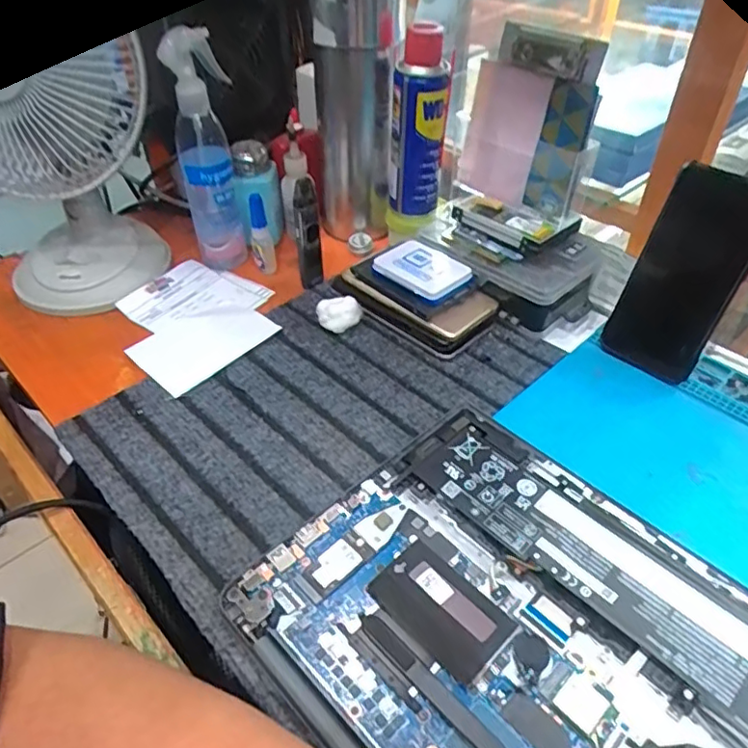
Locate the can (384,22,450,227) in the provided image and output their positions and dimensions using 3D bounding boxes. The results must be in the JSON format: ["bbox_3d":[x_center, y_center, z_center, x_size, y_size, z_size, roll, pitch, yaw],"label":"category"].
[{"bbox_3d":[0.041,-0.230,0.572,0.055,0.178,0.043,-3,43,-3],"label":"can"}]

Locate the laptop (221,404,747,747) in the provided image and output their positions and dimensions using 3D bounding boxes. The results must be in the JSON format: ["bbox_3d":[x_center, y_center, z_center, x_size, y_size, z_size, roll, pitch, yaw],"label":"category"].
[{"bbox_3d":[0.115,0.162,0.312,0.228,0.015,0.352,-34,51,-31],"label":"laptop"}]

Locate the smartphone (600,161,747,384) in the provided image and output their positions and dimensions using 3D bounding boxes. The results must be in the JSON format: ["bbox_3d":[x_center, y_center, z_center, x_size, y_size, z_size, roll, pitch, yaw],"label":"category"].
[{"bbox_3d":[0.246,-0.077,0.468,0.074,0.159,0.010,30,27,27],"label":"smartphone"}]

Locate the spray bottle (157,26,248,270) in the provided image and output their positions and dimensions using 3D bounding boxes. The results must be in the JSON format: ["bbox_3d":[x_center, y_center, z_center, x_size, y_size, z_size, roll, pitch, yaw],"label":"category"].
[{"bbox_3d":[-0.158,-0.202,0.563,0.053,0.222,0.065,-13,45,-14],"label":"spray bottle"}]

